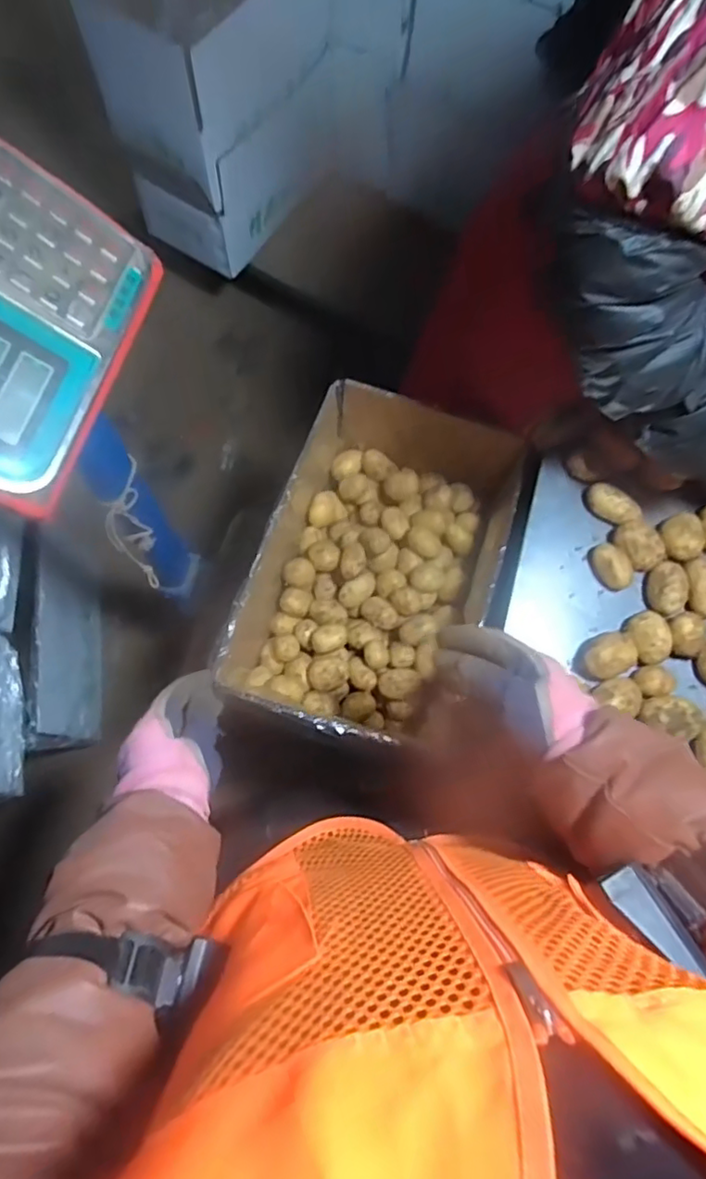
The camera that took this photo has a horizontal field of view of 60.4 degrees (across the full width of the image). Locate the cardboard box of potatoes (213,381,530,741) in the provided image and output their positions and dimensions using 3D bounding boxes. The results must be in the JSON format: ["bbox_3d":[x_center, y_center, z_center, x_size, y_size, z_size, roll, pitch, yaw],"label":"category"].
[{"bbox_3d":[0.037,-0.042,0.766,0.265,0.158,0.444,22,74,4],"label":"cardboard box of potatoes"}]

